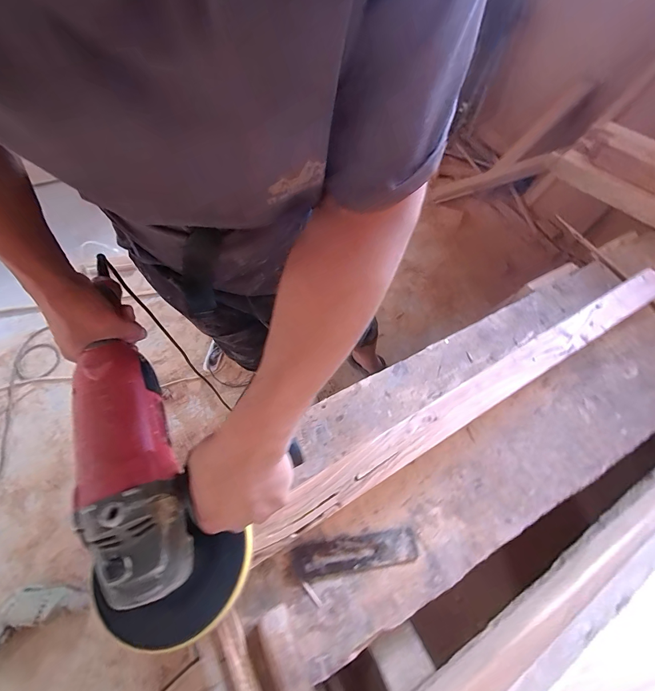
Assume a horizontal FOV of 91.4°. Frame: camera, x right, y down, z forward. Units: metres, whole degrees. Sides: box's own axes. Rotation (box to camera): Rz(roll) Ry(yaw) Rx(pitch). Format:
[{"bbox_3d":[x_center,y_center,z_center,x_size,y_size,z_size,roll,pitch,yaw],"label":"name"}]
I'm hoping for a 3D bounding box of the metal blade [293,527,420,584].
[{"bbox_3d":[0.037,0.283,0.434,0.168,0.005,0.039,-6,61,-6],"label":"metal blade"}]

